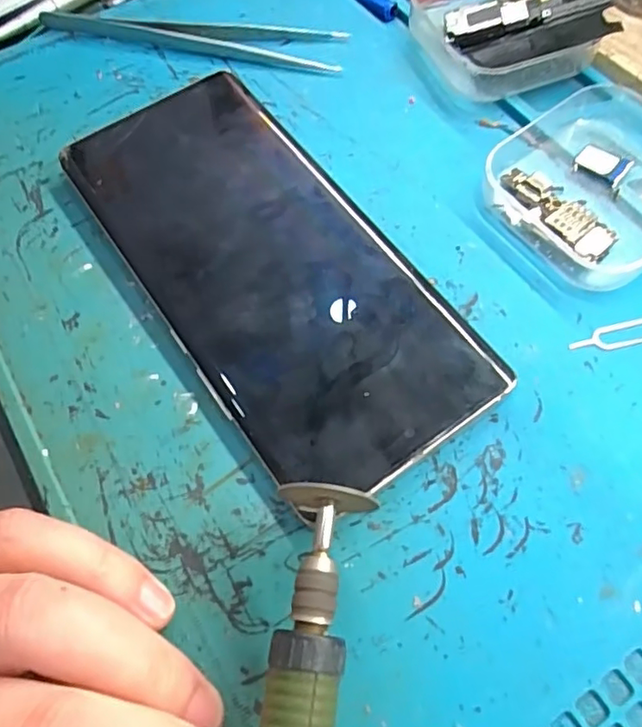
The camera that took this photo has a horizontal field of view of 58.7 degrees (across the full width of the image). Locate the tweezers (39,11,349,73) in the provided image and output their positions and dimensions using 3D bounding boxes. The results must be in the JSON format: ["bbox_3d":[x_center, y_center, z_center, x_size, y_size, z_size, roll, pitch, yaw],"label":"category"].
[{"bbox_3d":[-0.054,-0.143,0.244,0.129,0.008,0.021,13,65,8],"label":"tweezers"}]

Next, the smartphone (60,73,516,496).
[{"bbox_3d":[-0.018,-0.033,0.187,0.074,0.012,0.160,-33,68,-13],"label":"smartphone"}]

